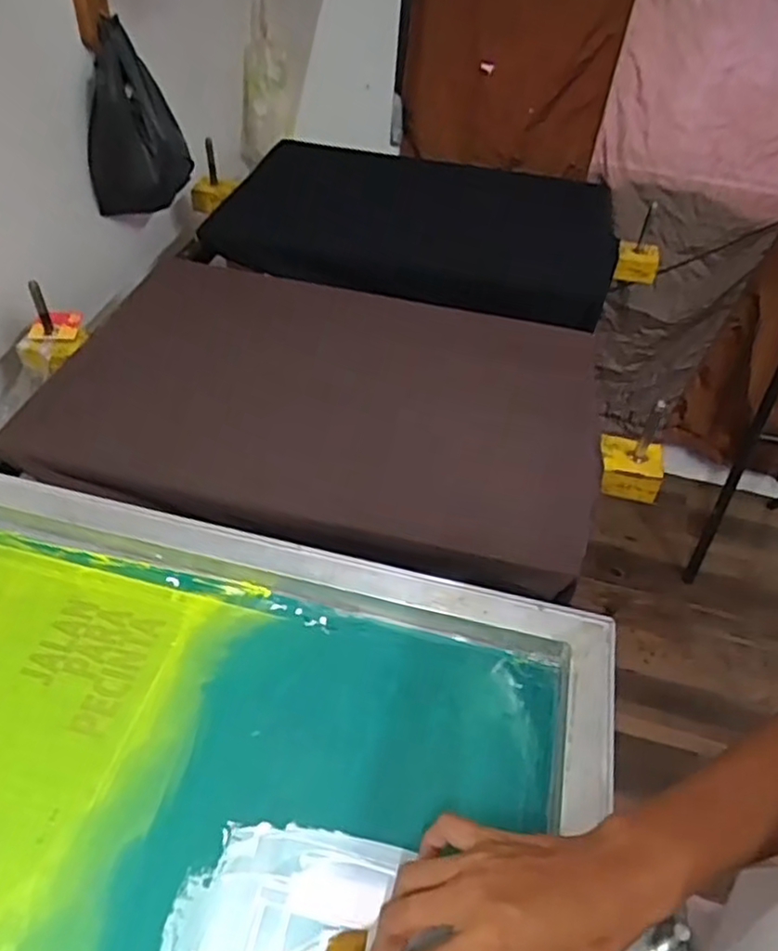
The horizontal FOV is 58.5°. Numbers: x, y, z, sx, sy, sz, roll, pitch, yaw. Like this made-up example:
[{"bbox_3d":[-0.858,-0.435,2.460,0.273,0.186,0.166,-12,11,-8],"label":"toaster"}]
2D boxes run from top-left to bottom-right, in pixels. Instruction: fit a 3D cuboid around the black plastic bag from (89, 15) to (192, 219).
[{"bbox_3d":[-0.363,-0.495,1.004,0.148,0.234,0.067,-11,47,-18],"label":"black plastic bag"}]

